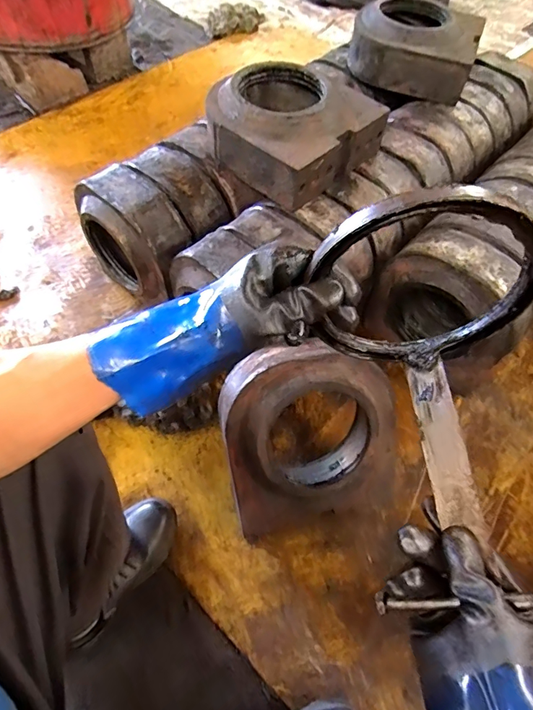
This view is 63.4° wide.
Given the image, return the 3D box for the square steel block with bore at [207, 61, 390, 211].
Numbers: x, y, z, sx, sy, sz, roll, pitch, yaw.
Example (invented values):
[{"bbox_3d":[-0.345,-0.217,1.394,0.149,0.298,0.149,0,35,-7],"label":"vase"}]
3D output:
[{"bbox_3d":[0.054,-0.491,0.912,0.300,0.114,0.316,41,64,21],"label":"square steel block with bore"}]

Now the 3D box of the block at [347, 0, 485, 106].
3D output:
[{"bbox_3d":[0.381,-0.801,1.113,0.302,0.118,0.270,20,58,9],"label":"block"}]

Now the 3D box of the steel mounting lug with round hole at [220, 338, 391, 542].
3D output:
[{"bbox_3d":[0.079,0.160,0.759,0.287,0.354,0.109,-11,21,-6],"label":"steel mounting lug with round hole"}]

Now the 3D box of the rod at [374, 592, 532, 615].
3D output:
[{"bbox_3d":[0.164,0.194,0.339,0.159,0.008,0.013,-16,54,23],"label":"rod"}]

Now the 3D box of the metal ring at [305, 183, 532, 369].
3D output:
[{"bbox_3d":[0.136,-0.054,0.380,0.199,0.198,0.030,6,58,0],"label":"metal ring"}]

